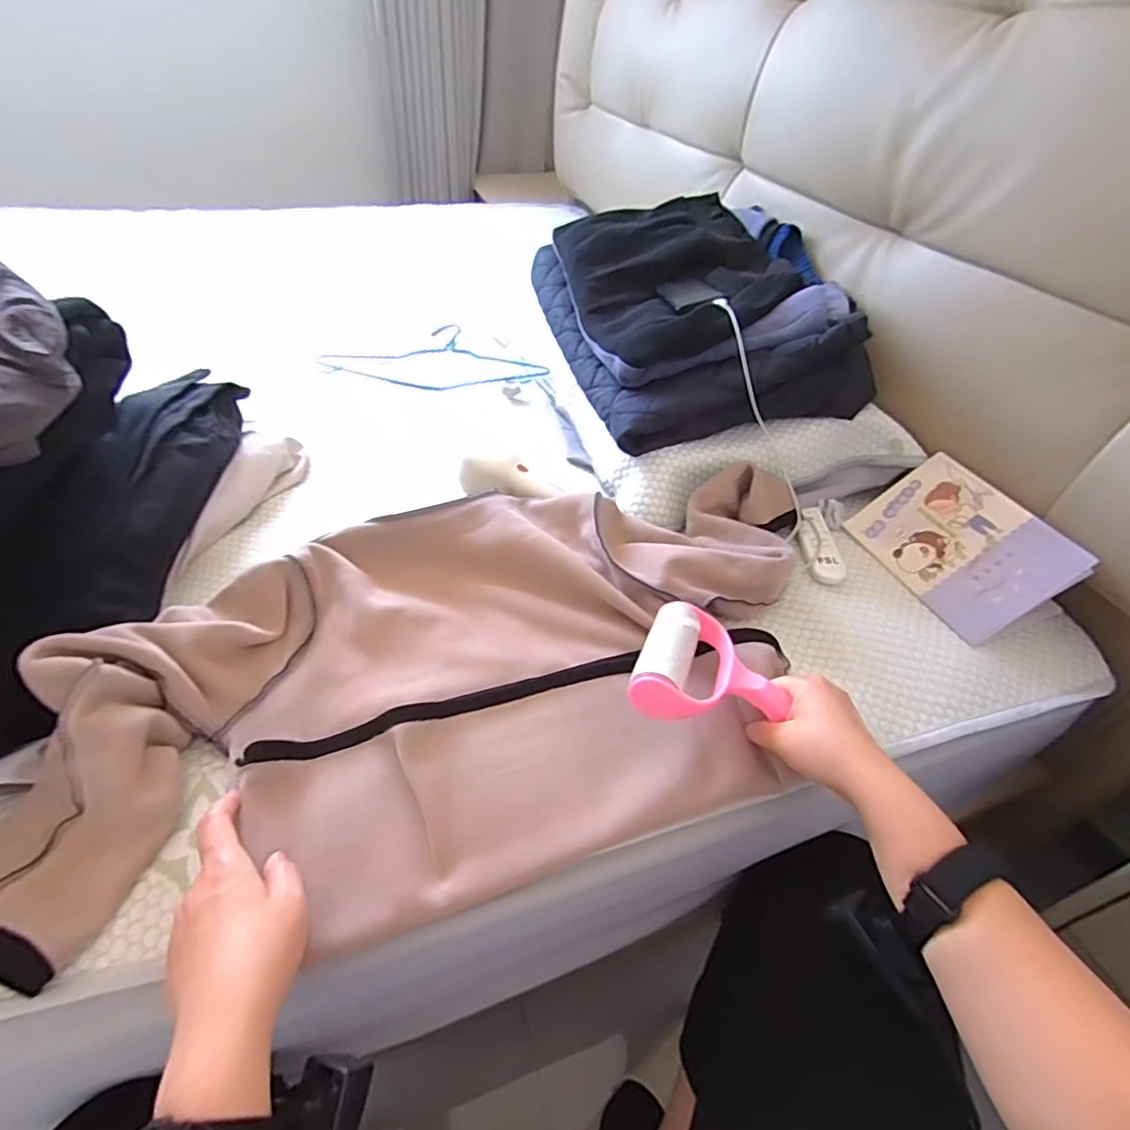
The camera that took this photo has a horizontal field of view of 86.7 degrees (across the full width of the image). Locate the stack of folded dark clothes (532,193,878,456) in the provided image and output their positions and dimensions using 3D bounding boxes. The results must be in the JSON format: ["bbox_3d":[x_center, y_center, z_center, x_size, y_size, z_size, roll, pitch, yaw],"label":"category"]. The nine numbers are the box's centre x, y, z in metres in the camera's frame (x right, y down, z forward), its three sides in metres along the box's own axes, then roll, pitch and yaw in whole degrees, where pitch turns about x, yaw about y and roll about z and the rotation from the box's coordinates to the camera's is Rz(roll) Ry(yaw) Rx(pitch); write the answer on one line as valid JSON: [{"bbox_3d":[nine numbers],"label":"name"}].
[{"bbox_3d":[0.175,-0.374,0.848,0.359,0.137,0.523,-8,45,-12],"label":"stack of folded dark clothes"}]

